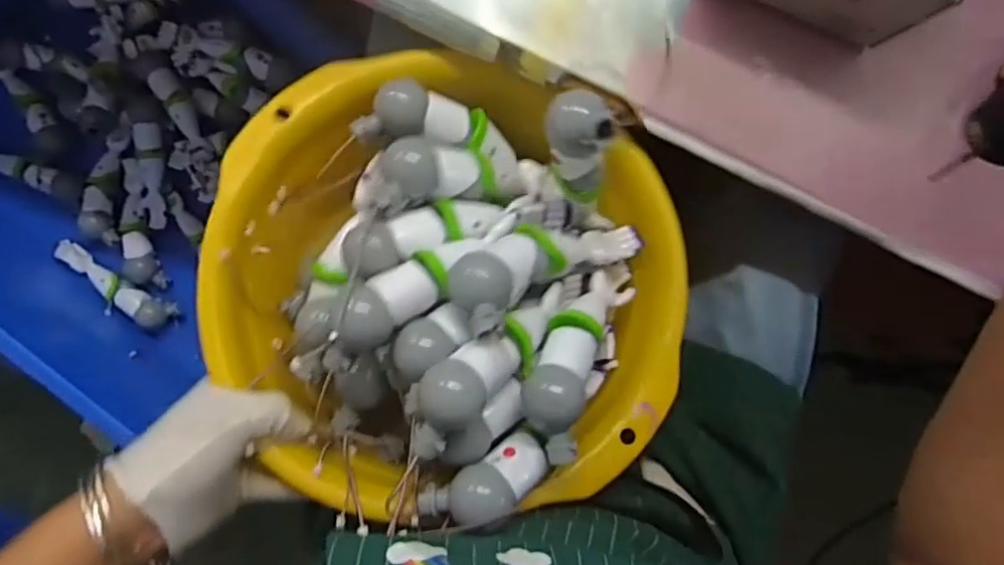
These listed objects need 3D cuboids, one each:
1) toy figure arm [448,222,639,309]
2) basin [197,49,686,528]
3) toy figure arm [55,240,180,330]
[{"bbox_3d":[0.030,-0.016,0.404,0.147,0.033,0.040,-17,93,-41],"label":"toy figure arm"},{"bbox_3d":[-0.030,-0.002,0.409,0.292,0.135,0.282,18,67,-13],"label":"basin"},{"bbox_3d":[-0.469,0.005,0.782,0.156,0.029,0.039,35,86,-6],"label":"toy figure arm"}]

